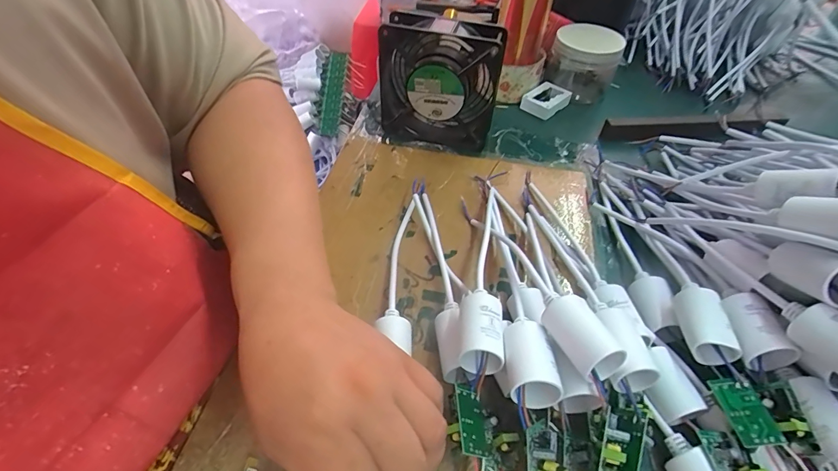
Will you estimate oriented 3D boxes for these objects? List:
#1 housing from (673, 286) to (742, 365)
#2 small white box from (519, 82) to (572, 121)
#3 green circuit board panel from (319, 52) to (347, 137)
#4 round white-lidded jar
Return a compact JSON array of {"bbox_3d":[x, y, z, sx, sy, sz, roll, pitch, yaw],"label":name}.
[{"bbox_3d":[0.187,0.057,0.266,0.028,0.022,0.047,14,50,11],"label":"housing"},{"bbox_3d":[0.161,-0.171,0.515,0.054,0.023,0.042,-32,56,-26],"label":"small white box"},{"bbox_3d":[-0.174,-0.290,0.824,0.039,0.010,0.202,9,72,-16],"label":"green circuit board panel"},{"bbox_3d":[0.209,-0.223,0.529,0.087,0.073,0.082,1,48,-1],"label":"round white-lidded jar"}]

